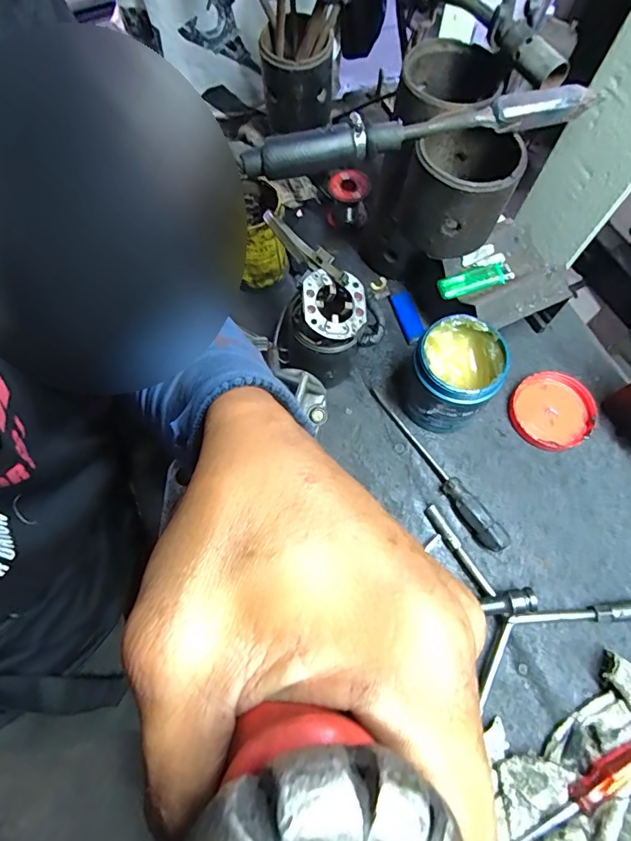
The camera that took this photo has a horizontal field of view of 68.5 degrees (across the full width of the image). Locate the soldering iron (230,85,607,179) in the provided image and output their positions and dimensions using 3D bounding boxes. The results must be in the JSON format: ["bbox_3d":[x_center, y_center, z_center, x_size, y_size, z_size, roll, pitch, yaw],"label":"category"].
[{"bbox_3d":[0.075,-0.224,0.356,0.262,0.034,0.026,-10,70,-5],"label":"soldering iron"}]

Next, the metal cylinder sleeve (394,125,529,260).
[{"bbox_3d":[0.123,-0.202,0.401,0.086,0.079,0.091,23,70,7],"label":"metal cylinder sleeve"}]

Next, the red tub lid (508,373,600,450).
[{"bbox_3d":[0.268,-0.010,0.524,0.092,0.016,0.086,0,69,-1],"label":"red tub lid"}]

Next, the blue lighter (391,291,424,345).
[{"bbox_3d":[0.114,-0.129,0.567,0.025,0.011,0.070,-17,70,-8],"label":"blue lighter"}]

